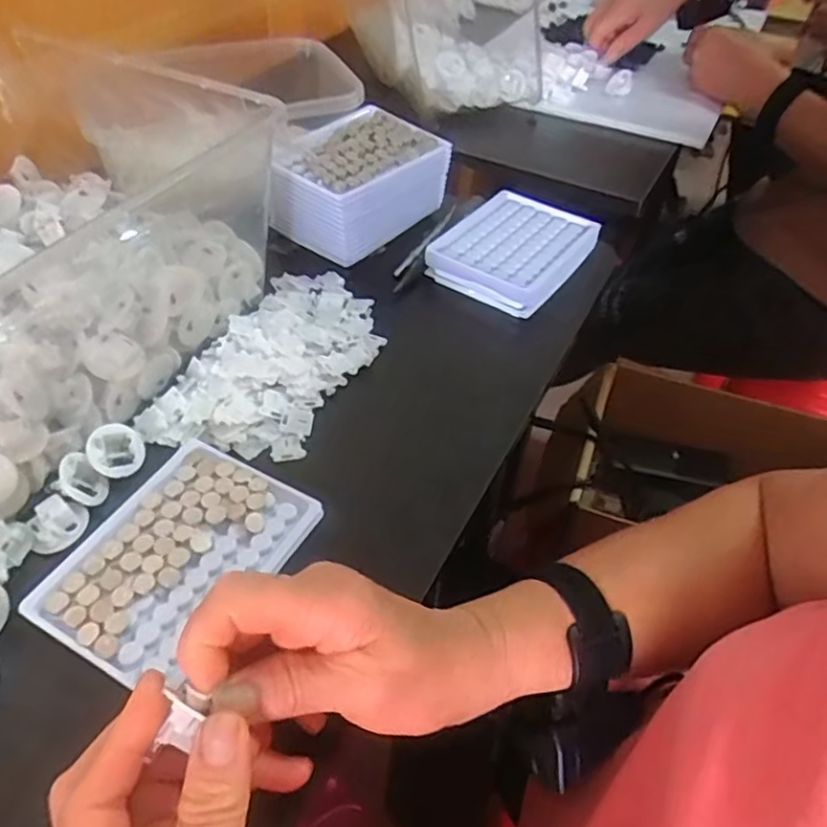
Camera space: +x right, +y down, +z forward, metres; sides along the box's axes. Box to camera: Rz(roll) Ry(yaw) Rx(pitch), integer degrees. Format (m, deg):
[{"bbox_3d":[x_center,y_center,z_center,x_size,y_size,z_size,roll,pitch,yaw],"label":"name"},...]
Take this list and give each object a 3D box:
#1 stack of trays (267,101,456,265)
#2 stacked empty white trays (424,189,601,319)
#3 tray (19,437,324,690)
[{"bbox_3d":[-0.045,-0.197,0.565,0.100,0.073,0.128,32,54,24],"label":"stack of trays"},{"bbox_3d":[0.087,-0.138,0.559,0.106,0.028,0.132,27,52,20],"label":"stacked empty white trays"},{"bbox_3d":[-0.132,0.074,0.359,0.109,0.015,0.129,24,51,18],"label":"tray"}]

